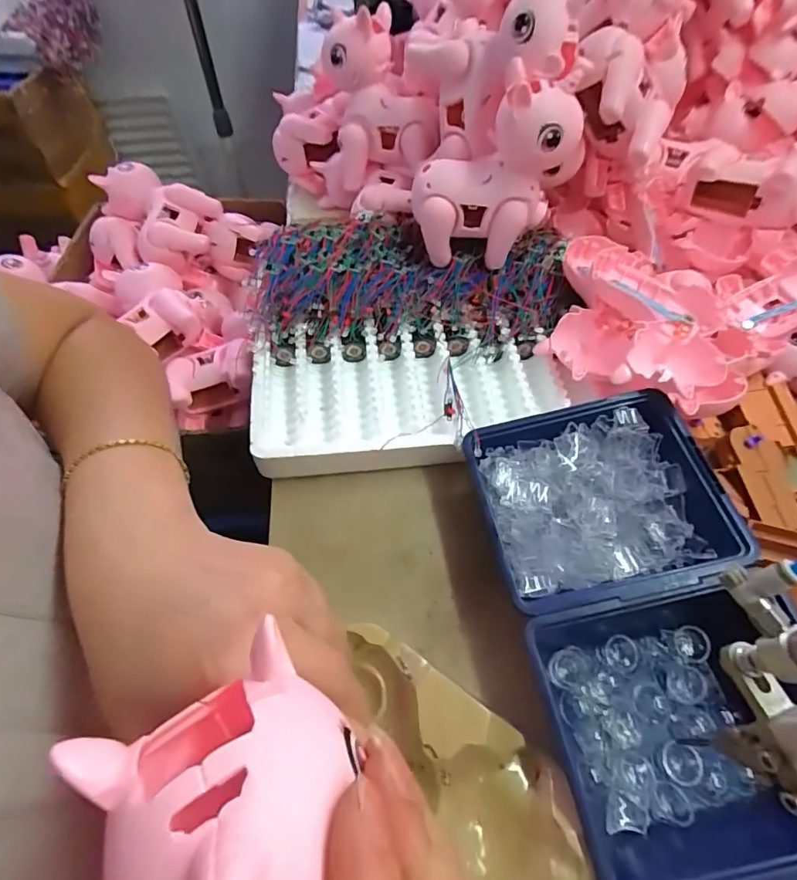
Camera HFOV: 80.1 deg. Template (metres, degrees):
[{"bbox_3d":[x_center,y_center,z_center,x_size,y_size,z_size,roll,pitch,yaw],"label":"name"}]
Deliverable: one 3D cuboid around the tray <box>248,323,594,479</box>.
[{"bbox_3d":[0.014,-0.043,0.431,0.278,0.042,0.173,-3,59,-3],"label":"tray"}]

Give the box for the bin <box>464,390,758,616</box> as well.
[{"bbox_3d":[0.147,0.050,0.362,0.169,0.065,0.146,-9,59,-6],"label":"bin"}]

